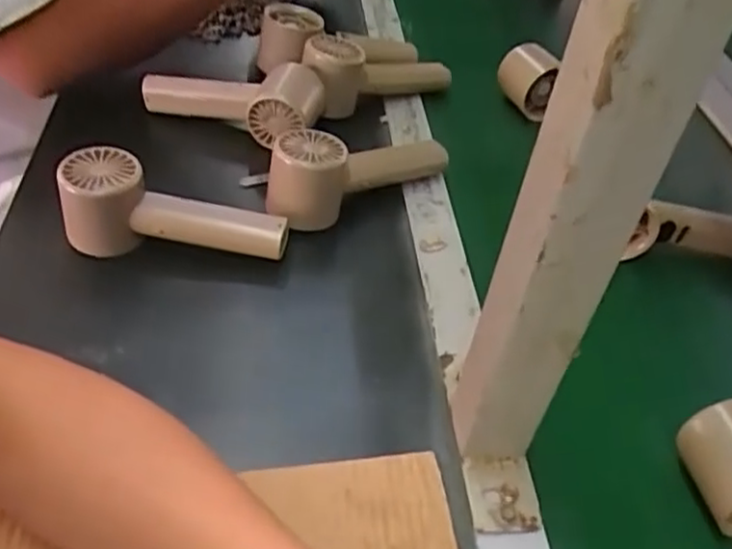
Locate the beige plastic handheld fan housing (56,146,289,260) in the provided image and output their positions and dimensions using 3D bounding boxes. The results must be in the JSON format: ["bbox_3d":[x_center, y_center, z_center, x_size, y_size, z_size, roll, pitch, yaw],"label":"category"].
[{"bbox_3d":[-0.141,-0.042,0.526,0.157,0.064,0.062,13,45,9],"label":"beige plastic handheld fan housing"}]

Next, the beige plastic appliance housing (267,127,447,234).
[{"bbox_3d":[-0.006,-0.089,0.584,0.158,0.065,0.053,-25,52,-28],"label":"beige plastic appliance housing"}]

